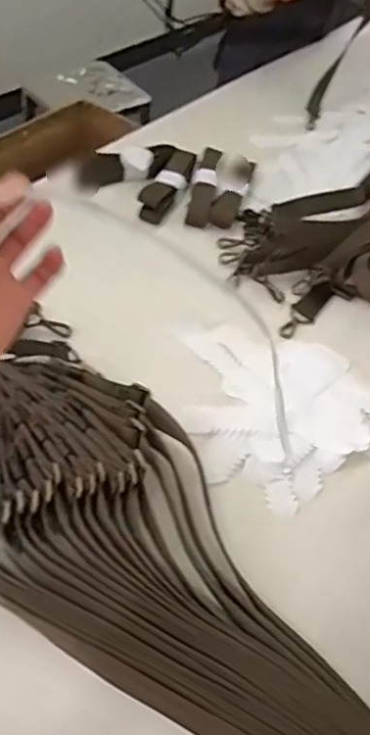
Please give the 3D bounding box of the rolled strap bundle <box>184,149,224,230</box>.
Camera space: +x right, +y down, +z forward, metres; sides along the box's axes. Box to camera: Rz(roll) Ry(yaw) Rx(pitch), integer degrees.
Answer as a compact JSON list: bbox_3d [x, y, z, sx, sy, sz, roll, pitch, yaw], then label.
[{"bbox_3d":[0.035,-0.315,1.045,0.040,0.030,0.193,11,49,1],"label":"rolled strap bundle"}]

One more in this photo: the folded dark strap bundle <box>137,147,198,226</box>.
[{"bbox_3d":[-0.024,-0.314,1.032,0.057,0.038,0.192,21,50,9],"label":"folded dark strap bundle"}]

